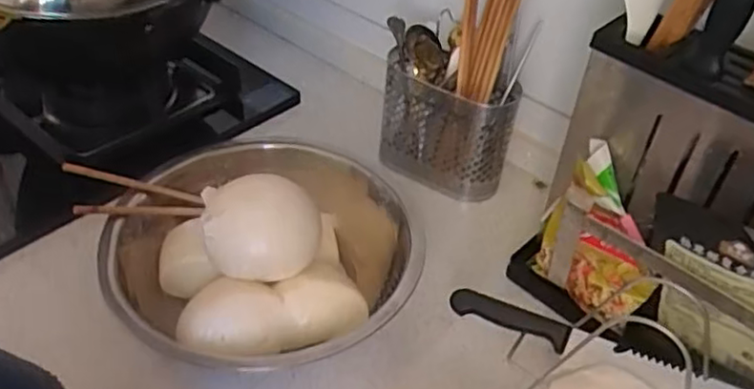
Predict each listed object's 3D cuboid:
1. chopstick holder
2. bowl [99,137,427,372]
[{"bbox_3d":[0.076,-0.074,0.762,0.151,0.125,0.075,13,43,11],"label":"chopstick holder"},{"bbox_3d":[-0.111,0.049,0.621,0.256,0.126,0.278,2,42,-2],"label":"bowl"}]

